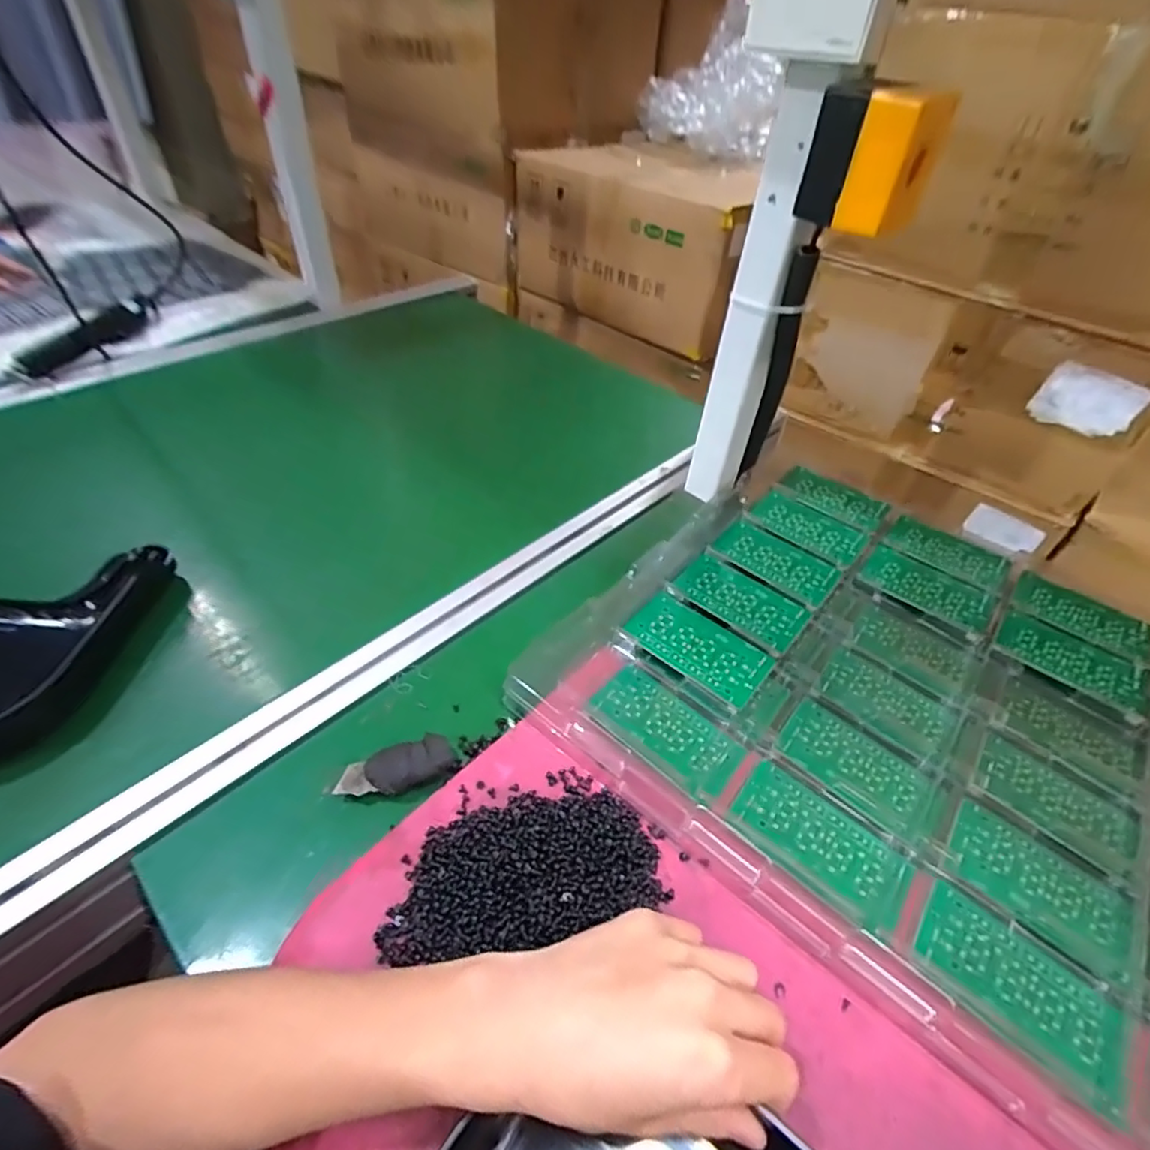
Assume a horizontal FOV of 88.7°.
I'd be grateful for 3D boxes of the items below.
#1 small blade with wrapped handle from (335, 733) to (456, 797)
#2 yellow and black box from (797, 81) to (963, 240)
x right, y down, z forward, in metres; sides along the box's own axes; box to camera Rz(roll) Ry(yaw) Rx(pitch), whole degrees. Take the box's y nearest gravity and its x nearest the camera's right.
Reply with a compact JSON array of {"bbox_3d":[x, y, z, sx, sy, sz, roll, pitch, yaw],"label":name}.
[{"bbox_3d":[-0.119,0.130,0.395,0.076,0.019,0.028,-13,47,-17],"label":"small blade with wrapped handle"},{"bbox_3d":[0.207,-0.292,0.410,0.069,0.079,0.064,31,50,24],"label":"yellow and black box"}]

